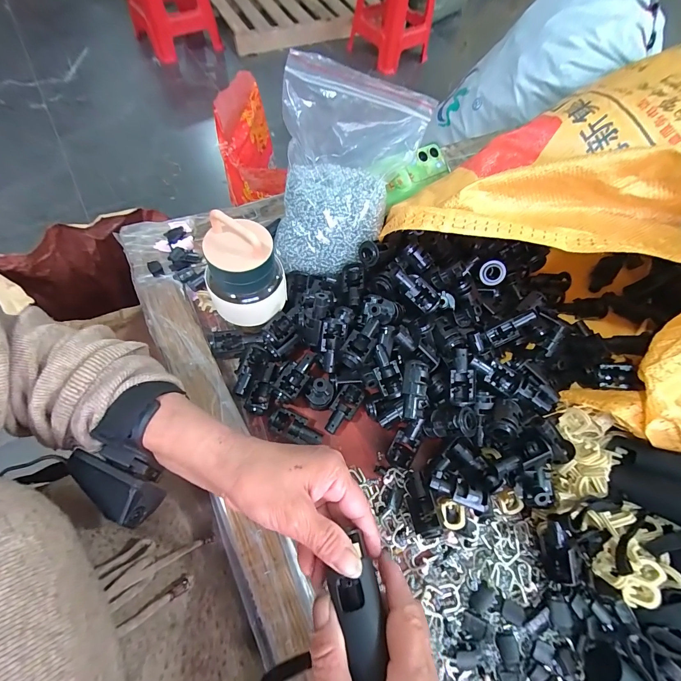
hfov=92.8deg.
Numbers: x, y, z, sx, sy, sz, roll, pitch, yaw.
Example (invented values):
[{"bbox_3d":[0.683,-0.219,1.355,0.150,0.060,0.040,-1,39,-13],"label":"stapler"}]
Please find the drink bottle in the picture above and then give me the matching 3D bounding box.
[{"bbox_3d":[-0.092,-0.063,0.316,0.070,0.109,0.061,3,63,-3],"label":"drink bottle"}]

